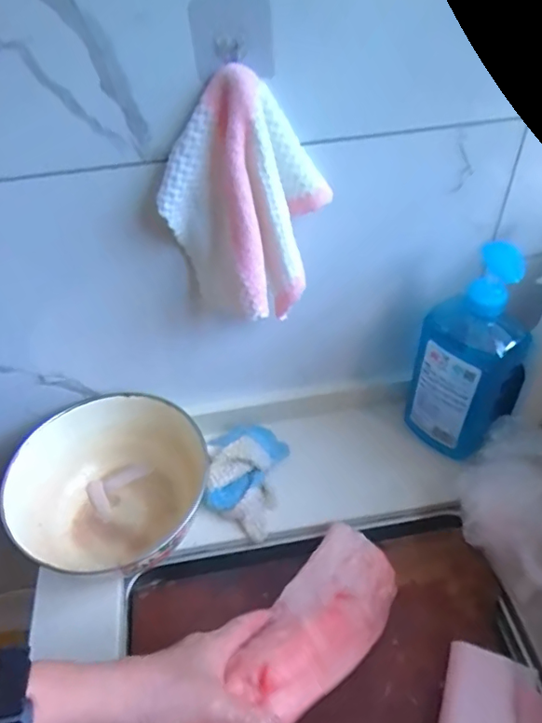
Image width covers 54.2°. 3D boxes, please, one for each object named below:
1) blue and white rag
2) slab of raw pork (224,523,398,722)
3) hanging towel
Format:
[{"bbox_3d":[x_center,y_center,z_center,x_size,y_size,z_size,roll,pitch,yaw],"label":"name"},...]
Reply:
[{"bbox_3d":[-0.033,0.131,0.606,0.083,0.064,0.124,8,48,11],"label":"blue and white rag"},{"bbox_3d":[0.007,0.257,0.442,0.098,0.069,0.301,28,47,27],"label":"slab of raw pork"},{"bbox_3d":[-0.020,-0.129,0.432,0.096,0.174,0.097,22,52,23],"label":"hanging towel"}]

